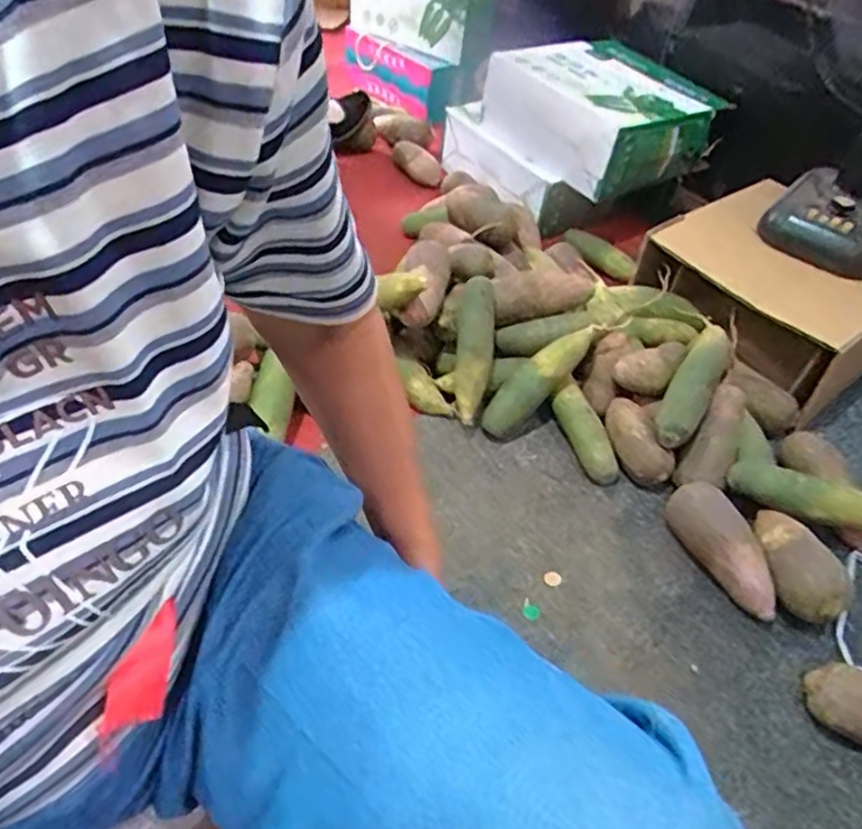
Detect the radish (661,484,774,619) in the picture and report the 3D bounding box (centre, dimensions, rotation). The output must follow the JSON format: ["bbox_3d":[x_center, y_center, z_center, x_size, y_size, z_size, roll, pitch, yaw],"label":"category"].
[{"bbox_3d":[0.361,0.161,0.810,0.061,0.062,0.175,-19,65,-24],"label":"radish"}]

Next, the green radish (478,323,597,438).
[{"bbox_3d":[0.151,-0.050,0.947,0.050,0.203,0.063,25,24,-50],"label":"green radish"}]

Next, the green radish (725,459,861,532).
[{"bbox_3d":[0.492,0.108,0.846,0.215,0.045,0.054,24,48,15],"label":"green radish"}]

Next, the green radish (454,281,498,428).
[{"bbox_3d":[0.061,-0.090,0.946,0.059,0.066,0.196,6,84,-2],"label":"green radish"}]

